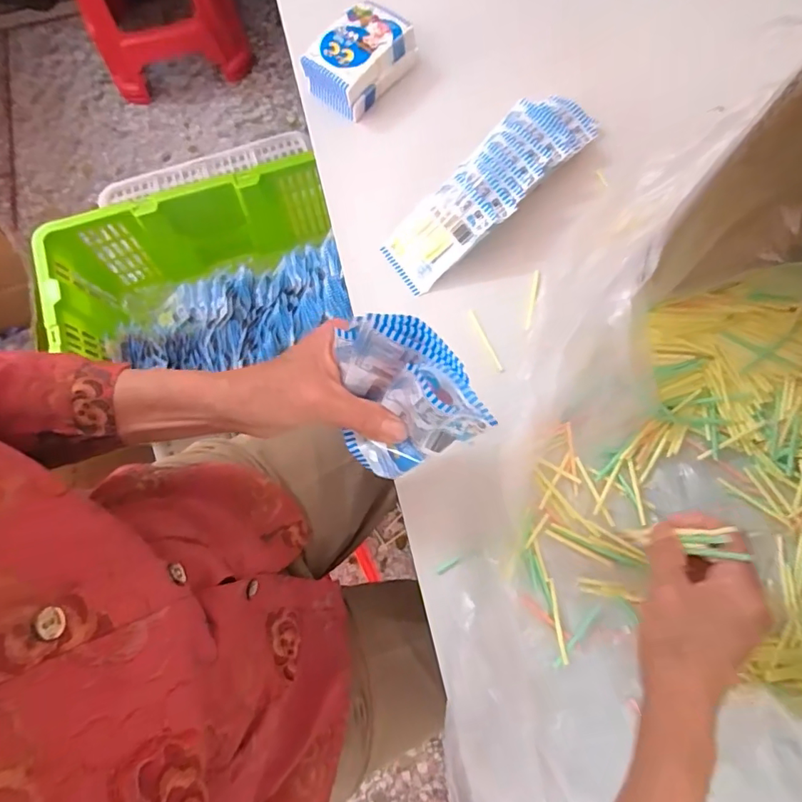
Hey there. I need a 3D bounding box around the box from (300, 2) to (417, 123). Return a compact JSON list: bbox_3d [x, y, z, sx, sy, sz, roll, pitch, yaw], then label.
[{"bbox_3d":[-0.044,-0.361,0.538,0.071,0.054,0.109,41,79,11],"label":"box"}]

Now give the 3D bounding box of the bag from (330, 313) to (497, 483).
[{"bbox_3d":[-0.007,0.001,0.294,0.090,0.099,0.035,47,36,0],"label":"bag"}]

